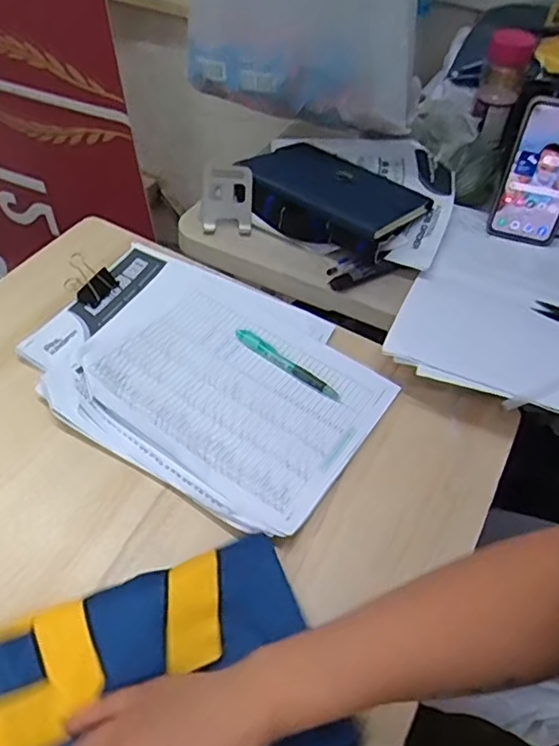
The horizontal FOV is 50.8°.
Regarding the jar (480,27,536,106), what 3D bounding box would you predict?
[{"bbox_3d":[0.305,-0.415,0.795,0.055,0.082,0.051,17,49,13],"label":"jar"}]

